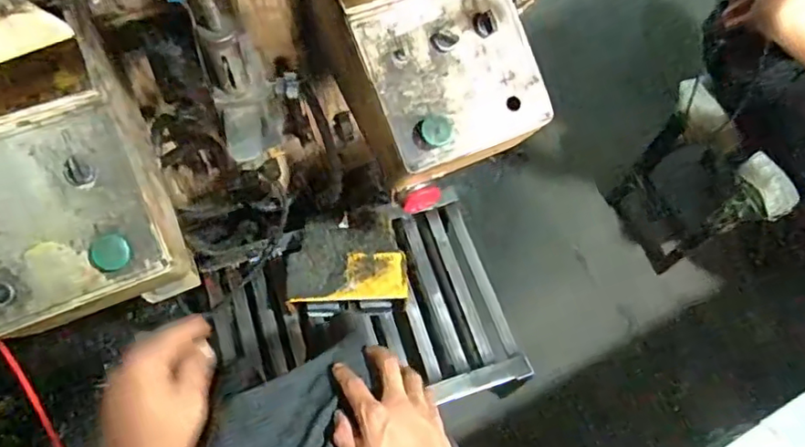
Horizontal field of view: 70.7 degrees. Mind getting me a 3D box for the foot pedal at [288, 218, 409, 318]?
[{"bbox_3d":[-0.111,0.077,1.128,0.227,0.119,0.199,-1,65,-3],"label":"foot pedal"}]

